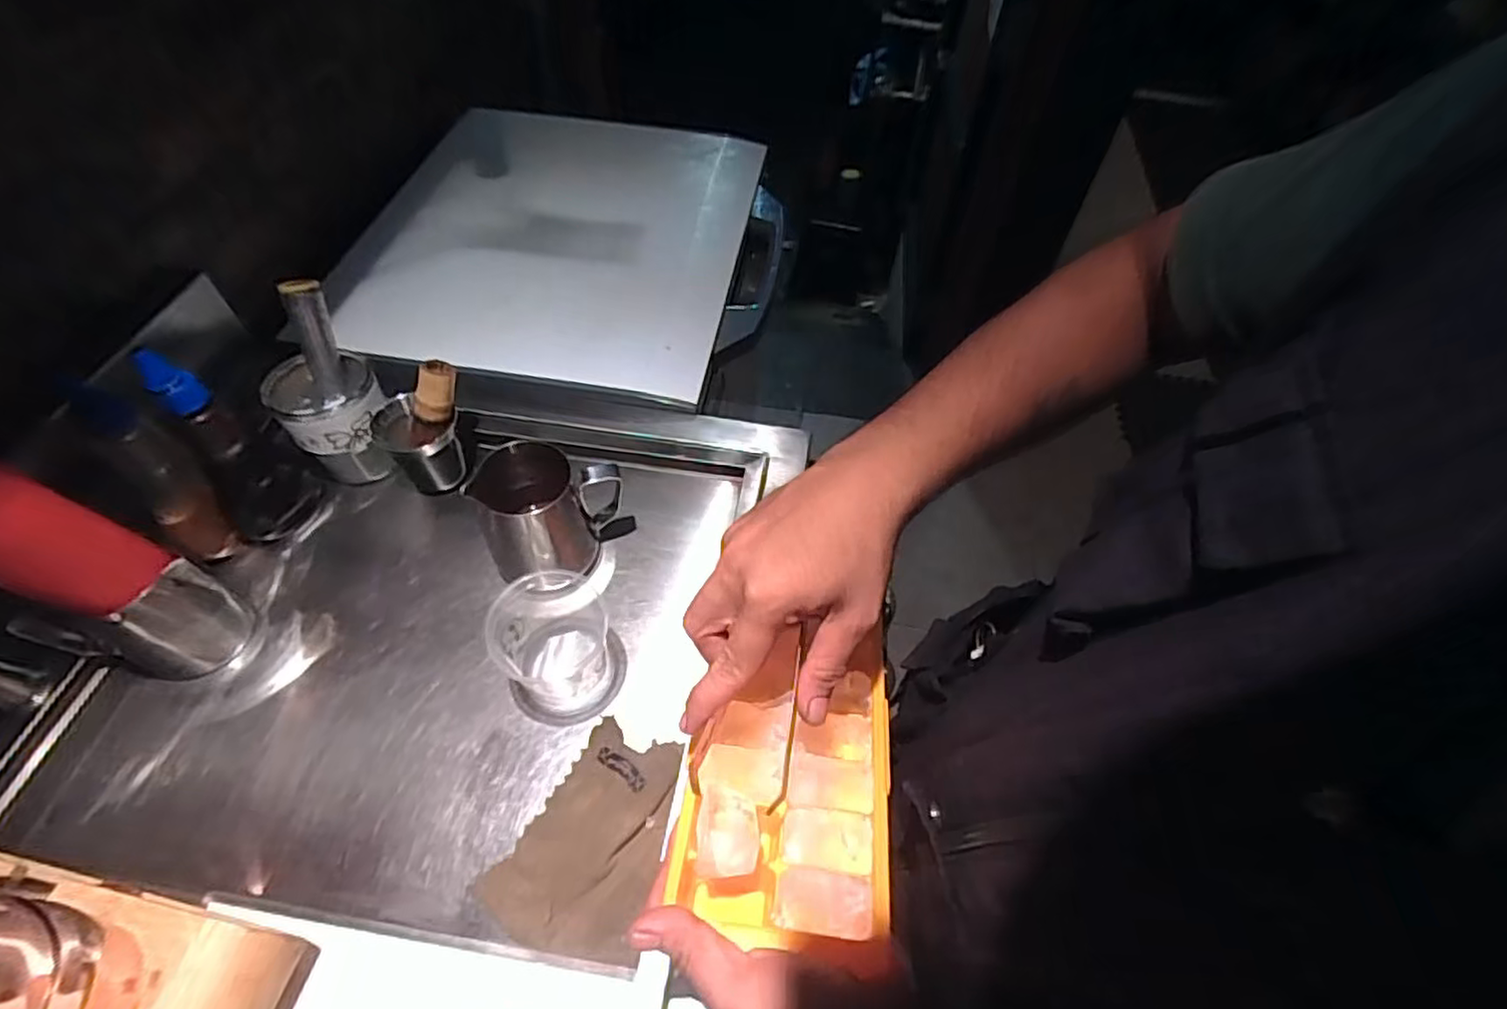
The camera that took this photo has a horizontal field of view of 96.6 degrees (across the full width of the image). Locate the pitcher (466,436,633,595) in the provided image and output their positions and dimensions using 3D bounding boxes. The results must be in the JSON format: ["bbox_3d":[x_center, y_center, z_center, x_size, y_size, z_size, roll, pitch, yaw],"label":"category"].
[{"bbox_3d":[-0.179,-0.003,0.587,0.117,0.115,0.101,-27,60,-20],"label":"pitcher"}]

